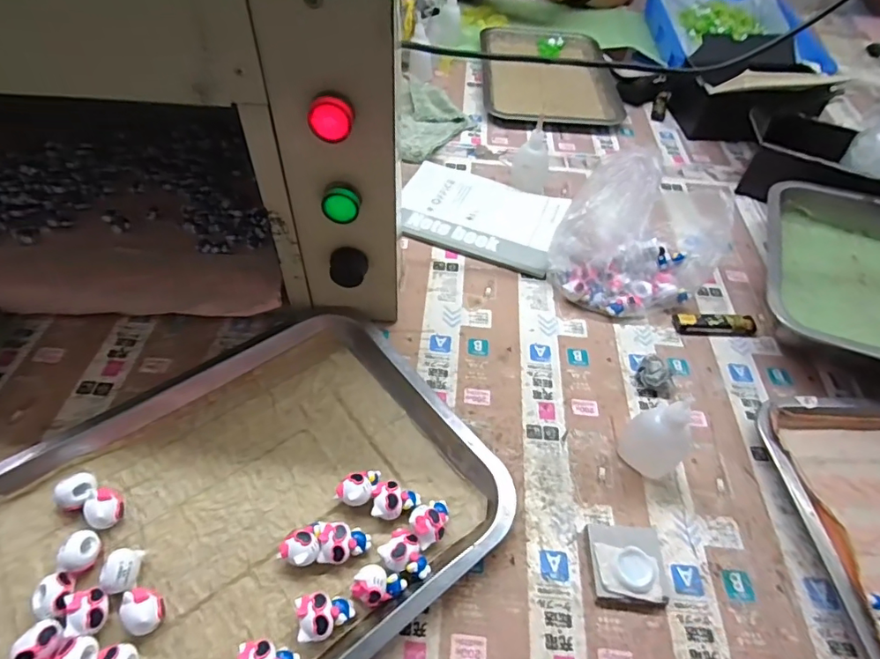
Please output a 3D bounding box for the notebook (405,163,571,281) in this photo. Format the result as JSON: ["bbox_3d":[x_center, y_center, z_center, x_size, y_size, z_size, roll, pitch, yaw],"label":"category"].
[{"bbox_3d":[0.048,-0.143,0.596,0.189,0.012,0.144,19,53,11],"label":"notebook"}]

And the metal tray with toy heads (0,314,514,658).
[{"bbox_3d":[-0.147,0.131,0.357,0.344,0.035,0.262,-32,61,-24],"label":"metal tray with toy heads"}]

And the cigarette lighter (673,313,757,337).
[{"bbox_3d":[0.278,-0.006,0.508,0.079,0.014,0.019,2,52,-2],"label":"cigarette lighter"}]

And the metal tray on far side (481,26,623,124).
[{"bbox_3d":[0.172,-0.422,0.816,0.204,0.017,0.288,3,53,-1],"label":"metal tray on far side"}]

